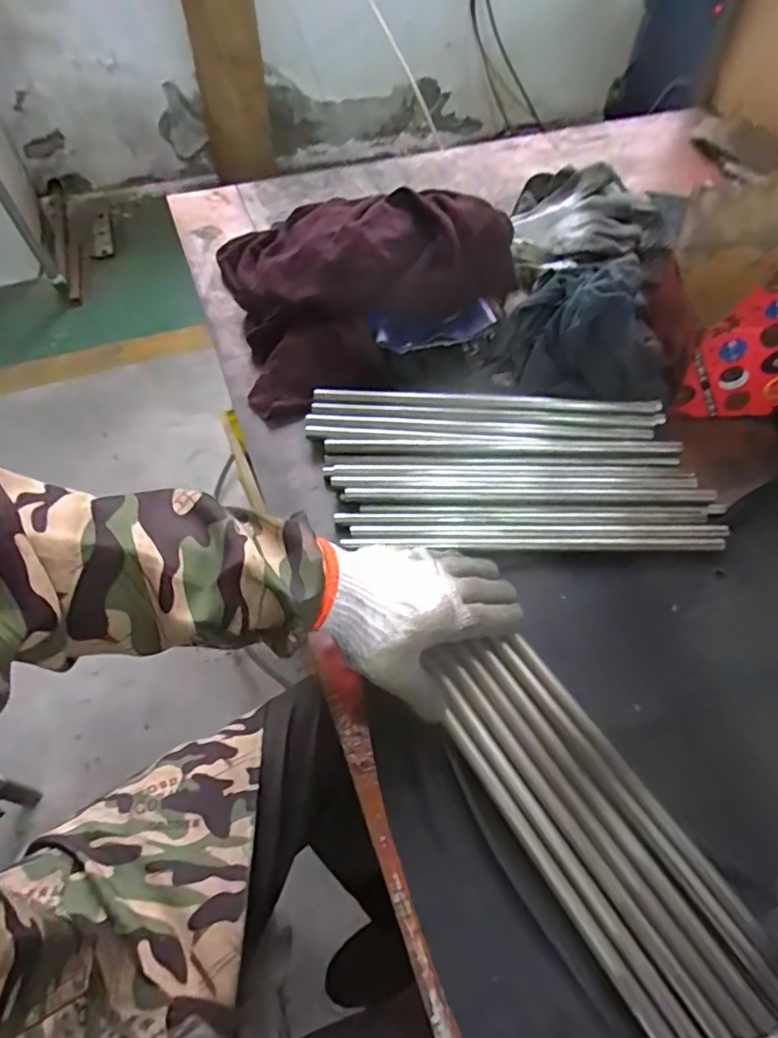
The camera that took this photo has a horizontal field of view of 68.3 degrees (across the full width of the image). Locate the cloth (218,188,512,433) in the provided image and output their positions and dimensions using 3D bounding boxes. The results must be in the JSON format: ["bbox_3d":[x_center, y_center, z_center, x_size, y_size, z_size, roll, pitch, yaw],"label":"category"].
[{"bbox_3d":[-0.027,-0.287,0.670,0.320,0.114,0.294,-13,56,-8],"label":"cloth"}]

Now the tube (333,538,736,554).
[{"bbox_3d":[0.135,0.025,0.534,0.344,0.014,0.012,0,55,1],"label":"tube"}]

